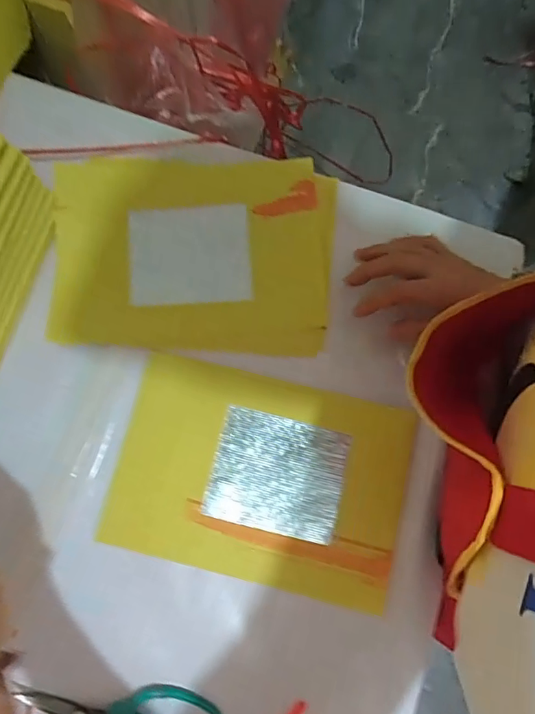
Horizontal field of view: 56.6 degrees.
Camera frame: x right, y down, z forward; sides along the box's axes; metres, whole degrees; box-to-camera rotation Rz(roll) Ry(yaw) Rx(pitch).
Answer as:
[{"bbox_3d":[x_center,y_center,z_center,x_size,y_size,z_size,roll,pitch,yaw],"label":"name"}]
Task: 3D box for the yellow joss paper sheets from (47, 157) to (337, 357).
[{"bbox_3d":[-0.063,-0.094,0.430,0.232,0.020,0.175,2,77,-1],"label":"yellow joss paper sheets"}]

